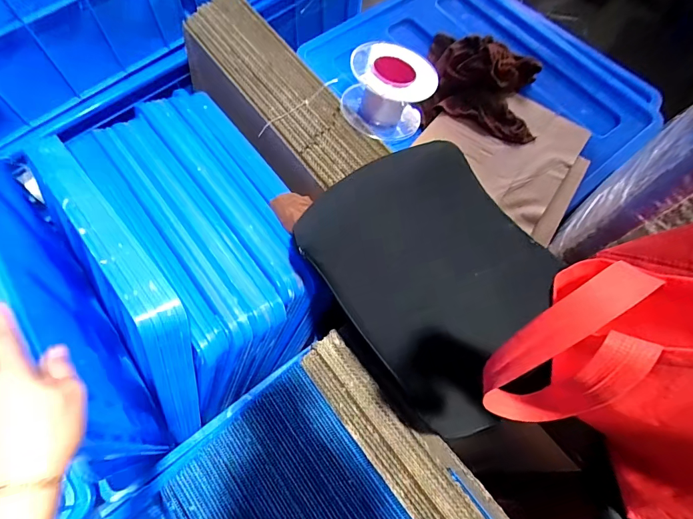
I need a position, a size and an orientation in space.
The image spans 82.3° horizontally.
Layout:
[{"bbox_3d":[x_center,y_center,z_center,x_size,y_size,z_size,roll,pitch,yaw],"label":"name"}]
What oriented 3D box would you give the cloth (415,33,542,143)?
[{"bbox_3d":[0.268,-0.353,0.785,0.219,0.079,0.263,15,67,2],"label":"cloth"}]

